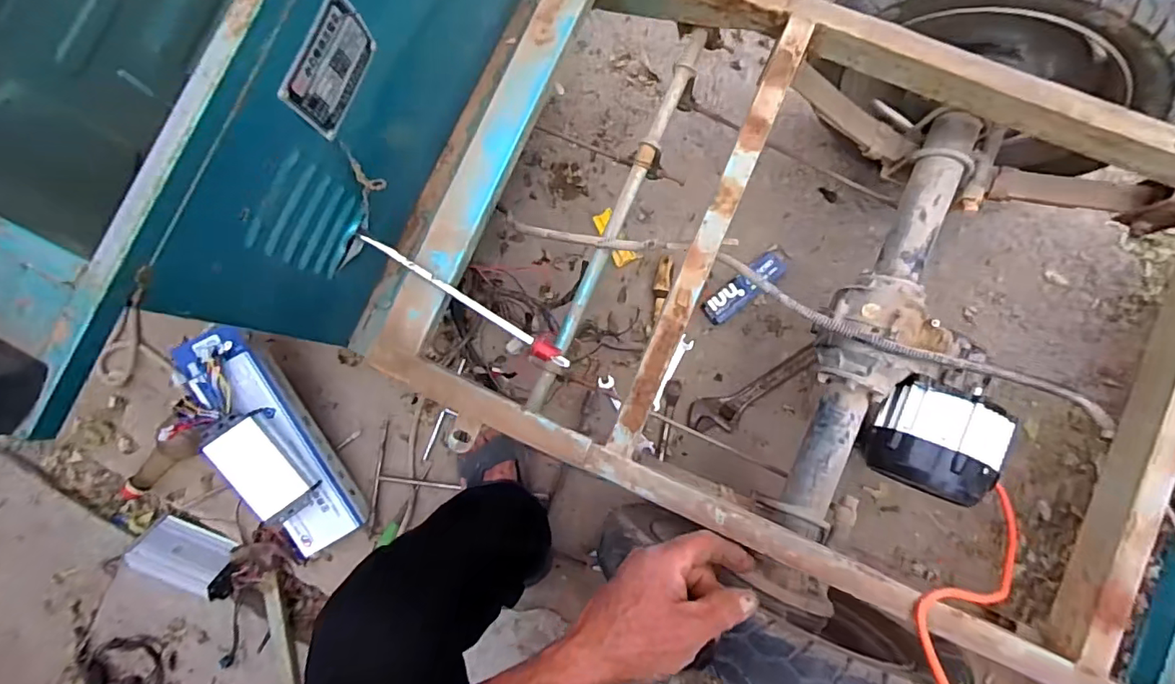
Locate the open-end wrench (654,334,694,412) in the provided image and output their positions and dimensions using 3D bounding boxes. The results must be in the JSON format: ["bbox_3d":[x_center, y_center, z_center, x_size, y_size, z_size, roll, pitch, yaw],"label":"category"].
[{"bbox_3d":[0.142,0.053,0.922,0.022,0.009,0.134,27,87,6],"label":"open-end wrench"}]

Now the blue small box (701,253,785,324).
[{"bbox_3d":[0.269,-0.094,0.919,0.163,0.035,0.050,-40,83,-1],"label":"blue small box"}]

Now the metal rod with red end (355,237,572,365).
[{"bbox_3d":[-0.132,-0.045,0.609,0.259,0.032,0.024,33,87,-8],"label":"metal rod with red end"}]

